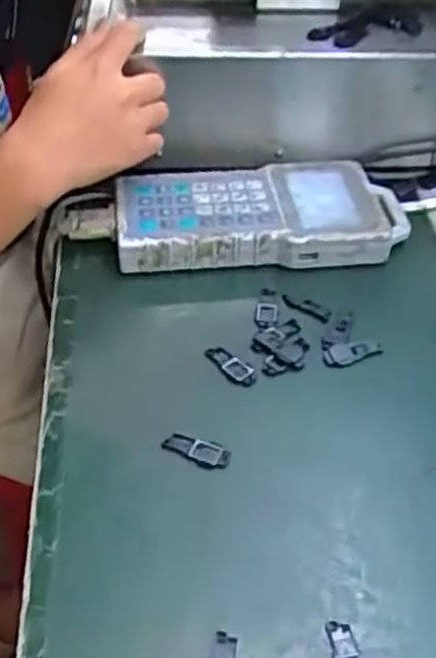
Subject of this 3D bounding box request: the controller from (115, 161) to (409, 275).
[{"bbox_3d":[0.036,-0.090,0.623,0.228,0.037,0.107,-3,42,-4],"label":"controller"}]

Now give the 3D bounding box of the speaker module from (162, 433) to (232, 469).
[{"bbox_3d":[-0.012,0.071,0.466,0.040,0.004,0.014,11,43,12],"label":"speaker module"}]

